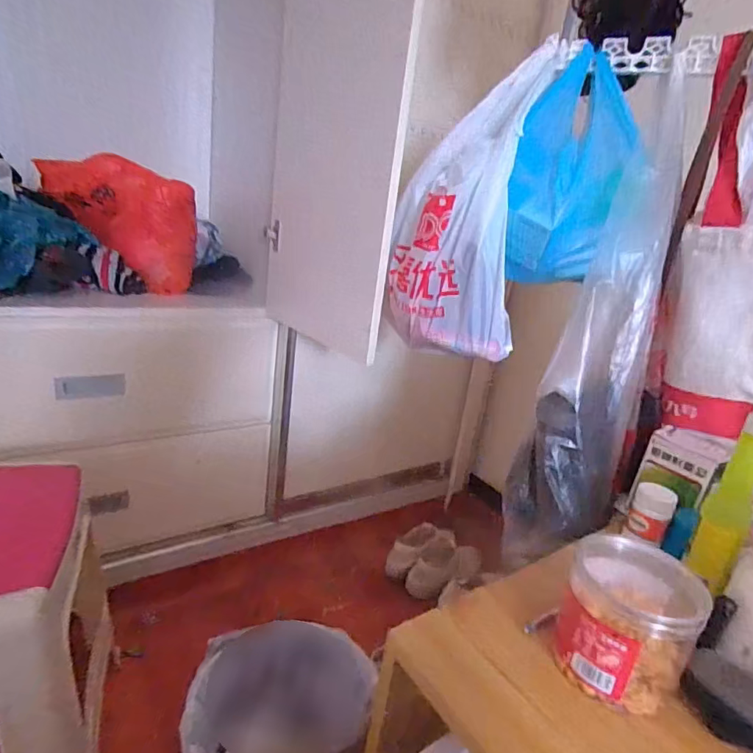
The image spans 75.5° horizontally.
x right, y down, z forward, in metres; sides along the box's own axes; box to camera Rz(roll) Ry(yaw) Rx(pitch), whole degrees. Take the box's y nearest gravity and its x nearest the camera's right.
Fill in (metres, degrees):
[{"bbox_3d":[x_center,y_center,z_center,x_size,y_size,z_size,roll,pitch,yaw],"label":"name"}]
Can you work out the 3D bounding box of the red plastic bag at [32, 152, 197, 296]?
[{"bbox_3d":[-0.530,-0.325,1.034,0.258,0.241,0.141,4,19,-12],"label":"red plastic bag"}]

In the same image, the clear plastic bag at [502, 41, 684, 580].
[{"bbox_3d":[0.302,-0.059,0.629,0.122,0.585,0.211,17,21,26],"label":"clear plastic bag"}]

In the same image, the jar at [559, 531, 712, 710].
[{"bbox_3d":[0.208,0.201,0.405,0.098,0.099,0.092,7,19,-2],"label":"jar"}]

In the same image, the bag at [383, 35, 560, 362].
[{"bbox_3d":[0.118,-0.232,0.671,0.182,0.392,0.115,9,19,3],"label":"bag"}]

